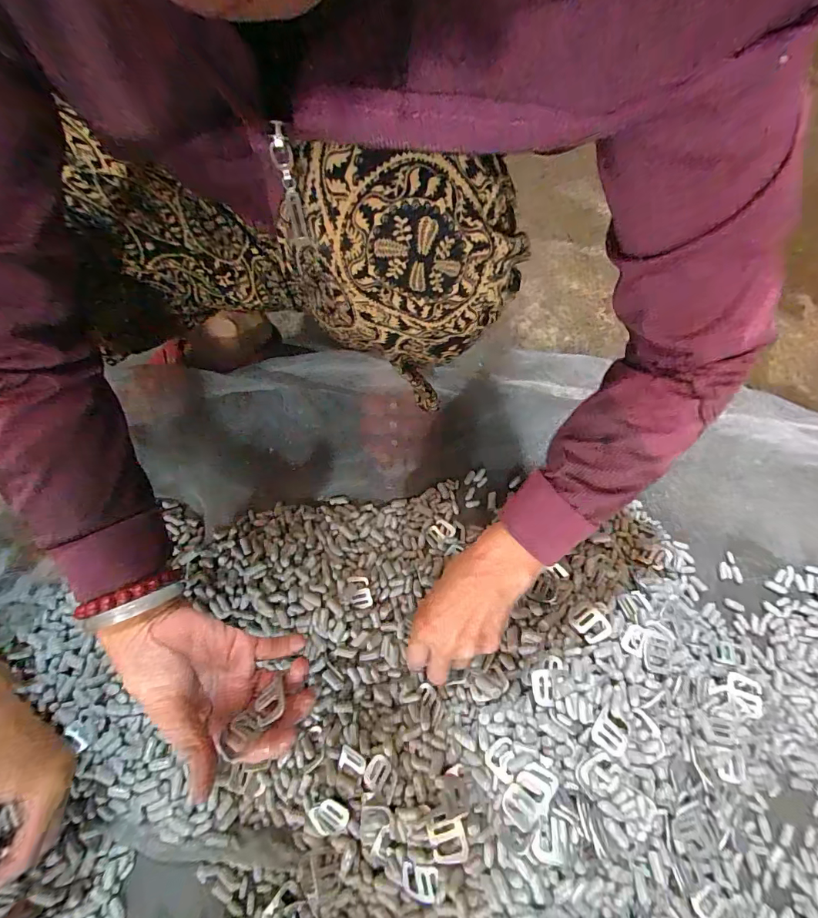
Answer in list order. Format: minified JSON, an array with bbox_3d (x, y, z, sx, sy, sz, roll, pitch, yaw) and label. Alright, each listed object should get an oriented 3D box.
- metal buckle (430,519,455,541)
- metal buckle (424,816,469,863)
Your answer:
[{"bbox_3d":[0.039,0.081,0.488,0.026,0.004,0.021,40,70,15],"label":"metal buckle"},{"bbox_3d":[0.028,0.274,0.308,0.026,0.005,0.026,-17,62,0],"label":"metal buckle"}]

